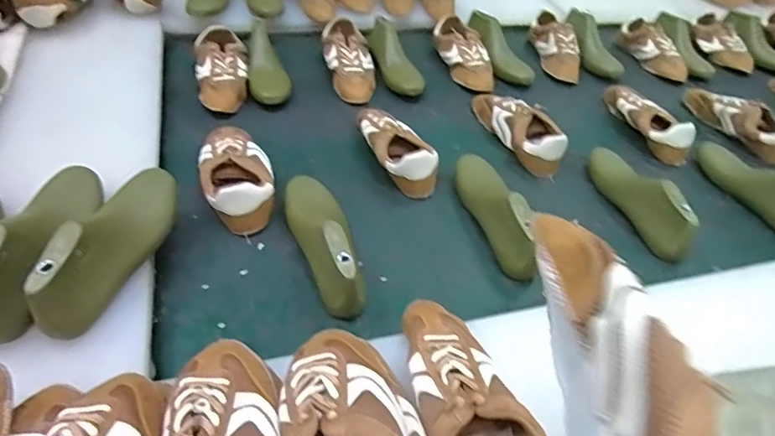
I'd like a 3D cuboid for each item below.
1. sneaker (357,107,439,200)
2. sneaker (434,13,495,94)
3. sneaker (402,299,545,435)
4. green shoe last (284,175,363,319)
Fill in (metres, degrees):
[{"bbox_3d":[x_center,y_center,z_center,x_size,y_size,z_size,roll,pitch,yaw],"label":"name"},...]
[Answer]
[{"bbox_3d":[0.009,-0.131,0.872,0.092,0.081,0.228,-13,49,-18],"label":"sneaker"},{"bbox_3d":[0.179,-0.378,1.139,0.095,0.065,0.242,-10,48,-16],"label":"sneaker"},{"bbox_3d":[0.075,0.171,0.490,0.096,0.073,0.242,-10,48,-16],"label":"sneaker"},{"bbox_3d":[-0.094,0.018,0.679,0.065,0.082,0.235,-9,48,-15],"label":"green shoe last"}]

